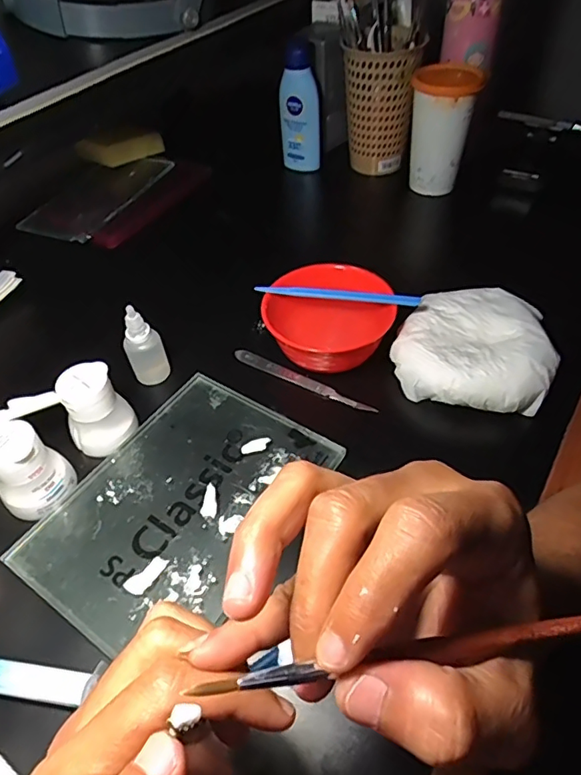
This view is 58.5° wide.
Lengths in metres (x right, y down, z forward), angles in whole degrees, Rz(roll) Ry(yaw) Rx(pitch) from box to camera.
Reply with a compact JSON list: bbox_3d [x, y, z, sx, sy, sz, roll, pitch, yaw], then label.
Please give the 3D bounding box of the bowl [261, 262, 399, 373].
[{"bbox_3d":[0.033,-0.059,0.455,0.107,0.050,0.097,3,49,5],"label":"bowl"}]

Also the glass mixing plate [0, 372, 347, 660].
[{"bbox_3d":[-0.079,0.079,0.372,0.147,0.009,0.198,24,54,22],"label":"glass mixing plate"}]

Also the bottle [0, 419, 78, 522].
[{"bbox_3d":[-0.186,0.057,0.365,0.044,0.059,0.049,34,58,29],"label":"bottle"}]

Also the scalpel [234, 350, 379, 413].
[{"bbox_3d":[0.009,-0.006,0.449,0.139,0.008,0.012,24,54,22],"label":"scalpel"}]

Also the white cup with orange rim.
[{"bbox_3d":[0.177,-0.301,0.607,0.066,0.133,0.064,-2,48,2],"label":"white cup with orange rim"}]

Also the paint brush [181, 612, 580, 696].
[{"bbox_3d":[0.065,0.078,0.161,0.154,0.008,0.005,-2,48,-13],"label":"paint brush"}]

